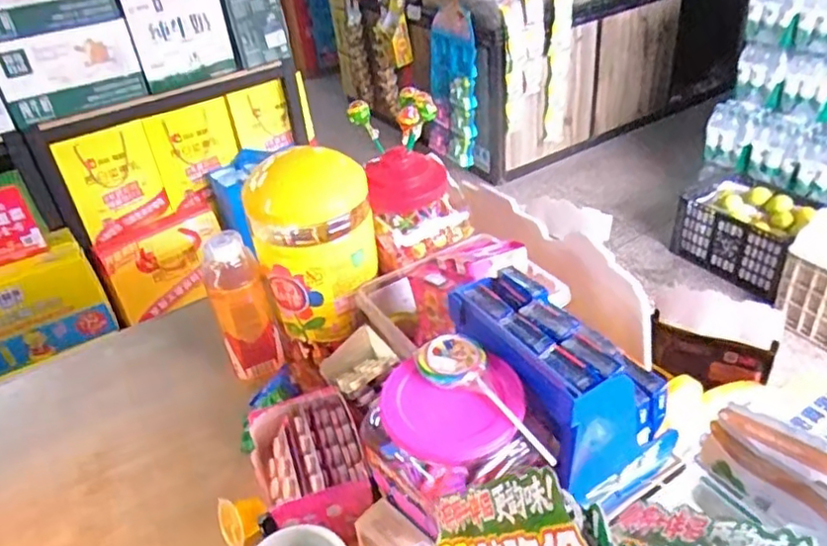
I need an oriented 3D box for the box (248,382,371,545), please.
[{"bbox_3d":[-0.104,0.196,0.632,0.107,0.065,0.156,-14,37,-10],"label":"box"}]

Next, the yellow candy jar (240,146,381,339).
[{"bbox_3d":[-0.111,-0.034,0.740,0.133,0.205,0.103,-11,36,-7],"label":"yellow candy jar"}]

